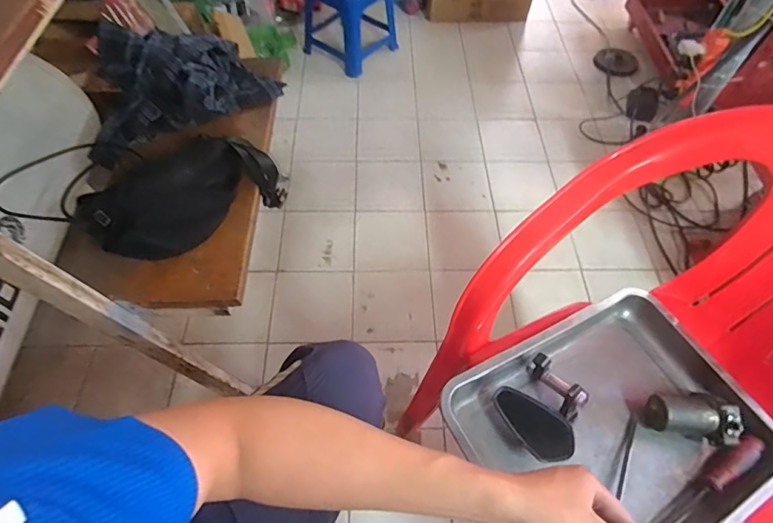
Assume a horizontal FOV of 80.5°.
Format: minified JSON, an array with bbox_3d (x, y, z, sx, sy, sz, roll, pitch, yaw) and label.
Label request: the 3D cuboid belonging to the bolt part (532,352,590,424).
[{"bbox_3d":[0.225,0.167,0.609,0.038,0.045,0.088,-32,63,-20],"label":"bolt part"}]

